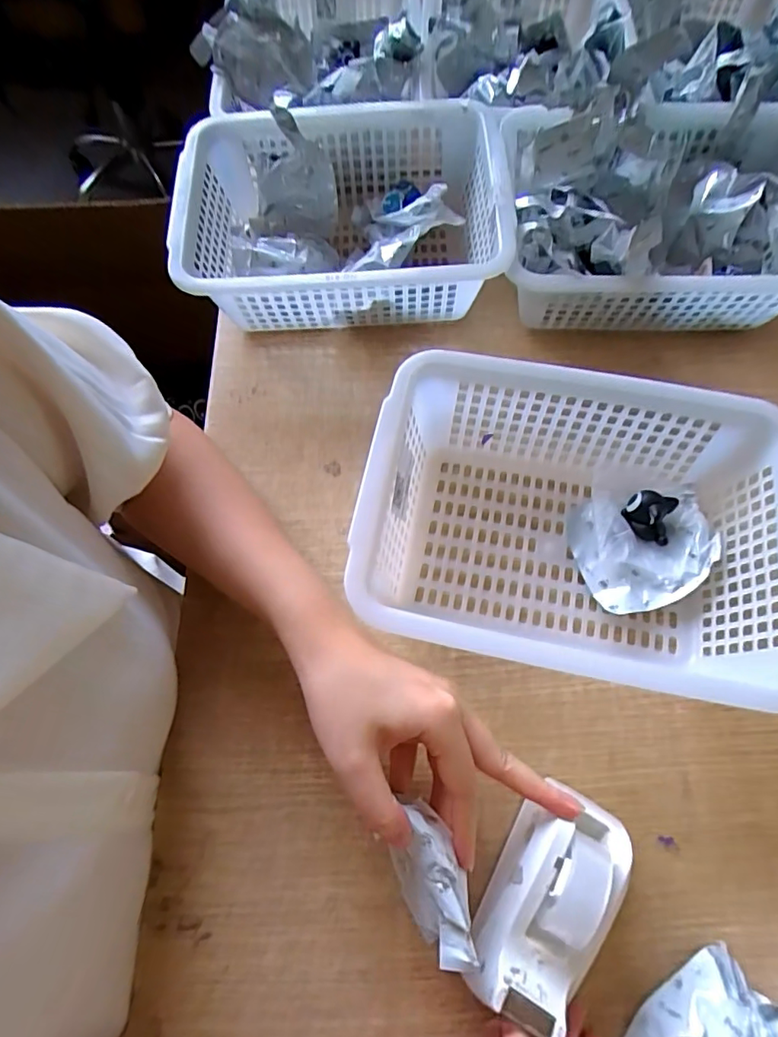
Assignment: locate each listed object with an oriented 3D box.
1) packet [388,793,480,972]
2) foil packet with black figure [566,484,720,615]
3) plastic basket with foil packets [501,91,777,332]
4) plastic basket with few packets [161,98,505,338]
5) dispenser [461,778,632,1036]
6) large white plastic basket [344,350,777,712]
[{"bbox_3d":[0.020,0.181,0.272,0.032,0.025,0.076,-15,75,-6],"label":"packet"},{"bbox_3d":[0.184,0.019,0.379,0.095,0.025,0.087,-9,68,-3],"label":"foil packet with black figure"},{"bbox_3d":[0.225,-0.250,0.441,0.257,0.095,0.198,1,68,1],"label":"plastic basket with foil packets"},{"bbox_3d":[-0.039,-0.253,0.461,0.252,0.092,0.210,0,68,0],"label":"plastic basket with few packets"},{"bbox_3d":[0.084,0.200,0.284,0.055,0.045,0.103,29,71,11],"label":"dispenser"},{"bbox_3d":[0.117,0.009,0.361,0.262,0.092,0.195,10,69,4],"label":"large white plastic basket"}]

